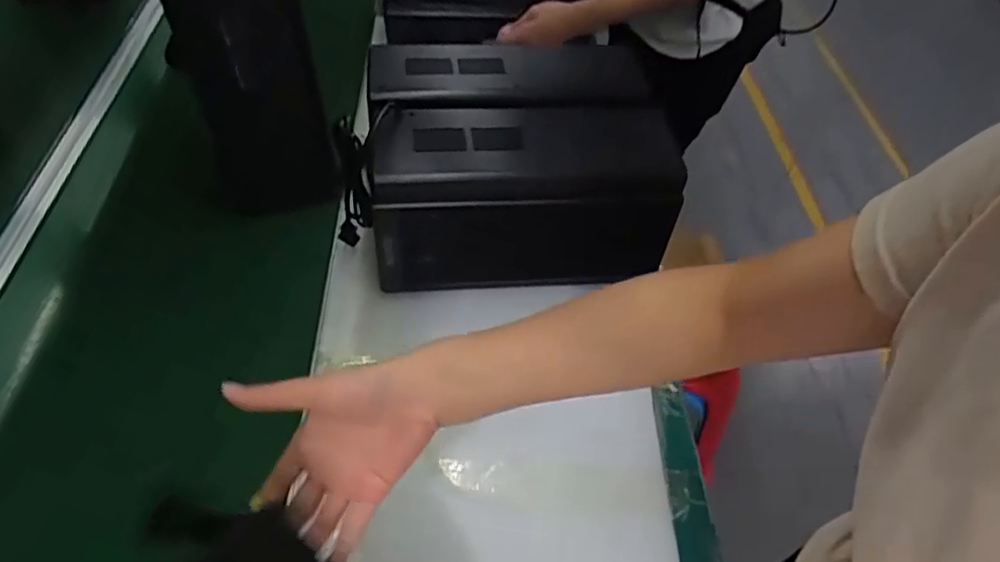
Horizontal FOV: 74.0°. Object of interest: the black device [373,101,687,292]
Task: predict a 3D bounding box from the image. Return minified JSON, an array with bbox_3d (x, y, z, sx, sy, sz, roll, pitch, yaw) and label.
[{"bbox_3d":[0.023,-0.101,0.824,0.344,0.198,0.164,-5,49,-4],"label":"black device"}]

